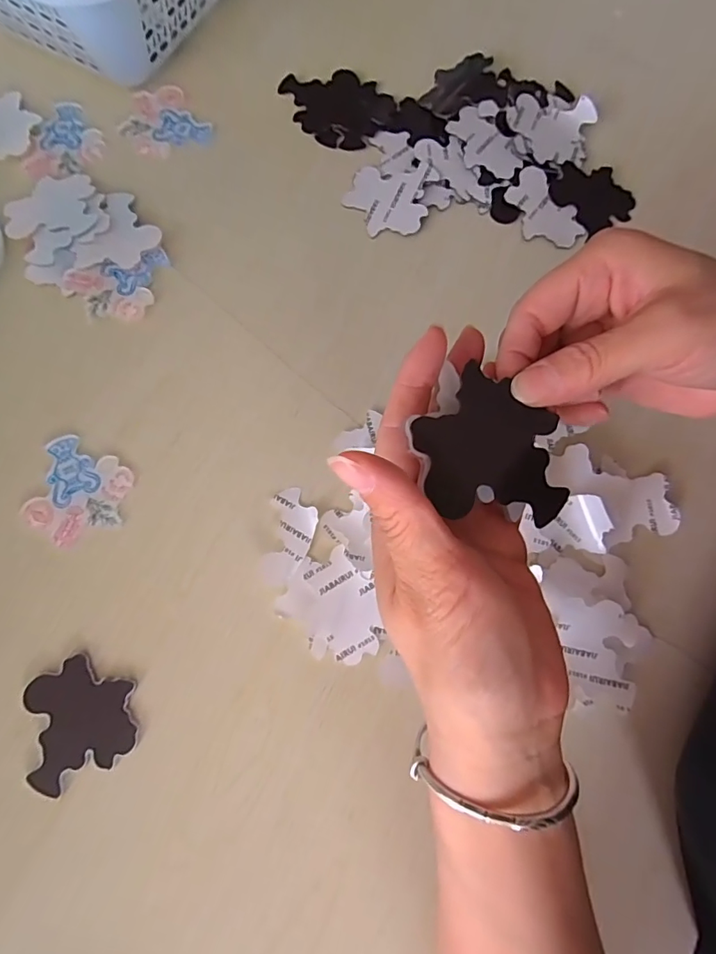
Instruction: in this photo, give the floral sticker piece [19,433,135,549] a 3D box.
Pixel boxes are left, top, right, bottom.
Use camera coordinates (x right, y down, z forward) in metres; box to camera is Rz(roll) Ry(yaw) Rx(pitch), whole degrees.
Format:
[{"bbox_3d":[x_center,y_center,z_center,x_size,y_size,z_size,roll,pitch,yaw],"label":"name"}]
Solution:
[{"bbox_3d":[-0.173,0.010,0.294,0.060,0.004,0.064,14,78,4],"label":"floral sticker piece"}]

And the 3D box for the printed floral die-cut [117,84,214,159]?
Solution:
[{"bbox_3d":[-0.149,-0.268,0.361,0.055,0.004,0.068,-39,80,-7],"label":"printed floral die-cut"}]

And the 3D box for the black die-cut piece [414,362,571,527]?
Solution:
[{"bbox_3d":[0.052,-0.011,0.179,0.064,0.004,0.052,10,85,-17],"label":"black die-cut piece"}]

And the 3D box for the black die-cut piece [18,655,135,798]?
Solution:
[{"bbox_3d":[-0.154,0.134,0.265,0.057,0.004,0.063,-15,78,-3],"label":"black die-cut piece"}]

